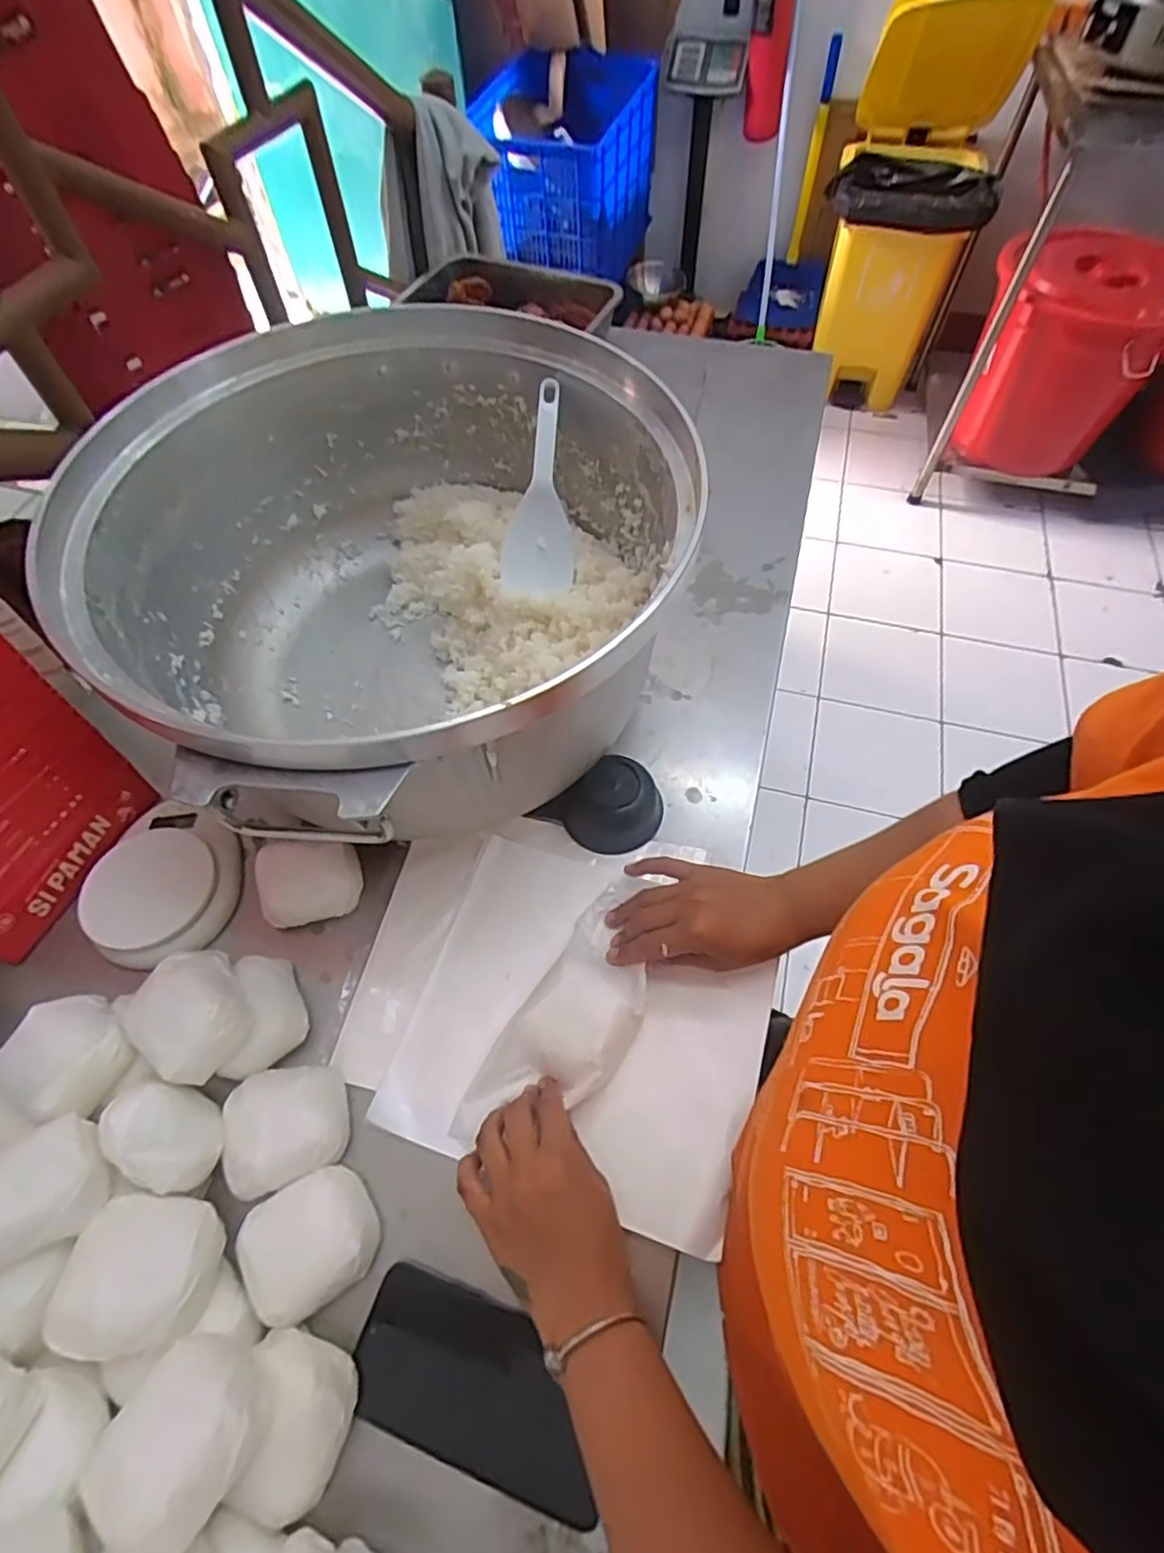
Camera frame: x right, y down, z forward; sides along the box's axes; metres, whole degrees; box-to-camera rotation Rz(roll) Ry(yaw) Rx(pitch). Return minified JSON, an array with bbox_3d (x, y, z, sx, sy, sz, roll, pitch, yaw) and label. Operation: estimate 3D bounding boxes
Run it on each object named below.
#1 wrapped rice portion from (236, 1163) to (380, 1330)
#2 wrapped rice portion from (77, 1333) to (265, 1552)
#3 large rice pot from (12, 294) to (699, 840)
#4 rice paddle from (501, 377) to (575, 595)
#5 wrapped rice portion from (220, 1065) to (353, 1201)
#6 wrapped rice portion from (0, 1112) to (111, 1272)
[{"bbox_3d":[-0.182,0.311,0.446,0.081,0.038,0.078,-31,63,-17],"label":"wrapped rice portion"},{"bbox_3d":[-0.222,0.359,0.359,0.077,0.050,0.077,0,58,1],"label":"wrapped rice portion"},{"bbox_3d":[-0.152,-0.162,0.574,0.419,0.230,0.462,27,62,16],"label":"large rice pot"},{"bbox_3d":[-0.036,-0.265,0.619,0.068,0.182,0.025,9,20,6],"label":"rice paddle"},{"bbox_3d":[-0.215,0.252,0.478,0.081,0.056,0.077,-13,59,-7],"label":"wrapped rice portion"},{"bbox_3d":[-0.345,0.256,0.416,0.069,0.044,0.074,-25,61,-14],"label":"wrapped rice portion"}]

